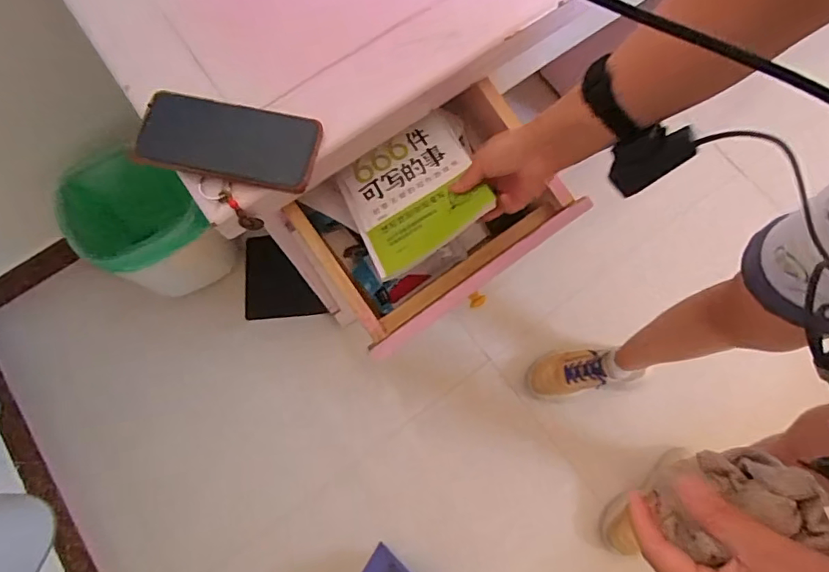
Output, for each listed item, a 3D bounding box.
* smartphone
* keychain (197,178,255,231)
[{"bbox_3d":[-0.175,-0.137,0.480,0.166,0.013,0.077,10,73,4],"label":"smartphone"},{"bbox_3d":[-0.173,-0.077,0.483,0.026,0.063,0.026,-46,35,-12],"label":"keychain"}]

